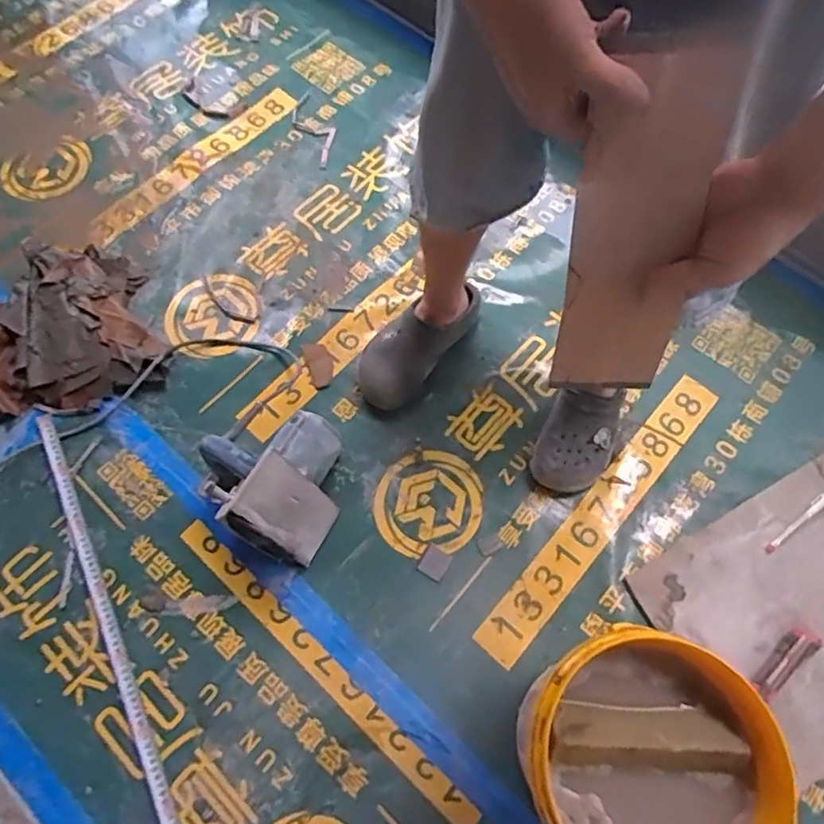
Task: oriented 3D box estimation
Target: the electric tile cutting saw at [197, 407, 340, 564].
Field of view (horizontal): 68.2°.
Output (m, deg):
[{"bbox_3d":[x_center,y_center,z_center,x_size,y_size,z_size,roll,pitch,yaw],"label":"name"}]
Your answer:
[{"bbox_3d":[-0.191,0.089,0.870,0.177,0.138,0.194,27,70,10],"label":"electric tile cutting saw"}]

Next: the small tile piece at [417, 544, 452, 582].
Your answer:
[{"bbox_3d":[0.032,0.221,0.893,0.038,0.004,0.042,27,70,10],"label":"small tile piece"}]

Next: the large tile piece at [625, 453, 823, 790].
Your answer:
[{"bbox_3d":[0.566,0.271,0.856,0.398,0.013,0.323,-28,71,-12],"label":"large tile piece"}]

